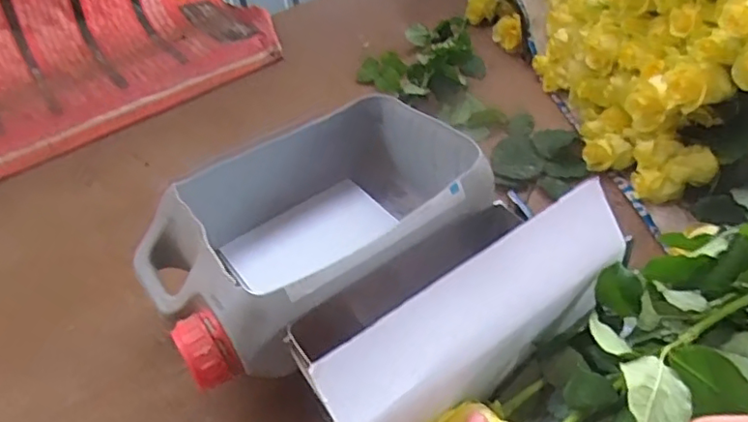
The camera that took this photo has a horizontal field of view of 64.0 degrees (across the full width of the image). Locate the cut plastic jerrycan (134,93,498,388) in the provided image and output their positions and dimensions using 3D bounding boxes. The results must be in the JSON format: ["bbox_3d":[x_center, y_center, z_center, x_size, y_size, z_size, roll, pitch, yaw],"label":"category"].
[{"bbox_3d":[-0.059,0.020,0.544,0.283,0.121,0.203,-28,50,-22],"label":"cut plastic jerrycan"}]

